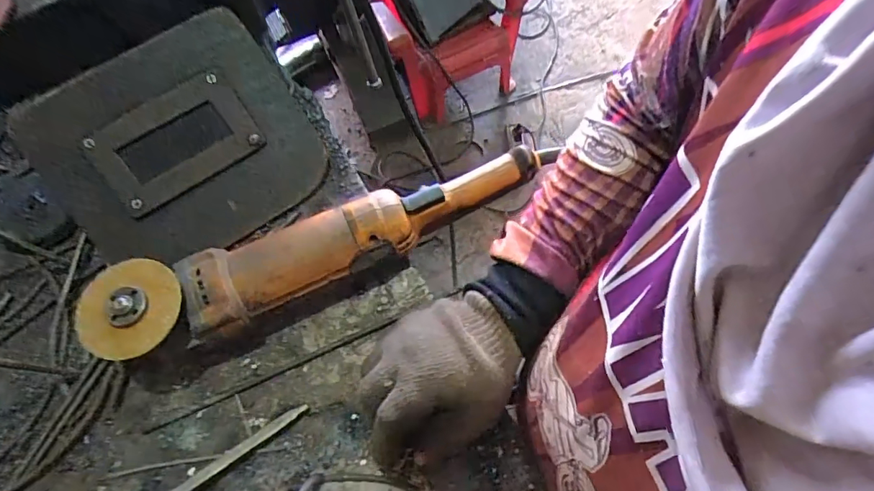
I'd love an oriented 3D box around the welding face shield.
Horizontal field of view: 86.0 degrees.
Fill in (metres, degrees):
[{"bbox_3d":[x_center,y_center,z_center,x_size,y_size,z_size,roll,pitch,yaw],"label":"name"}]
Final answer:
[{"bbox_3d":[-0.232,-0.088,0.429,0.218,0.025,0.186,-35,104,-11],"label":"welding face shield"}]

